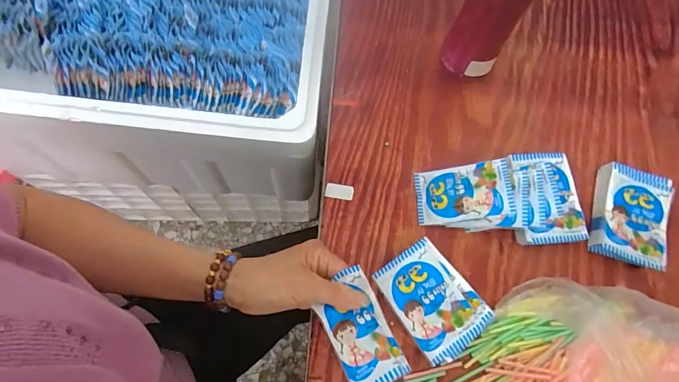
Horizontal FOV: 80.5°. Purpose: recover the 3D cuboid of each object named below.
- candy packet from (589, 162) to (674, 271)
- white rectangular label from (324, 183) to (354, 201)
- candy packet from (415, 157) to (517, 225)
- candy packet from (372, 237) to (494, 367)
[{"bbox_3d":[0.334,0.030,0.465,0.073,0.033,0.109,22,71,5],"label":"candy packet"},{"bbox_3d":[0.000,0.000,0.470,0.033,0.004,0.019,7,70,0],"label":"white rectangular label"},{"bbox_3d":[0.140,0.001,0.454,0.104,0.010,0.064,-10,64,20],"label":"candy packet"},{"bbox_3d":[0.096,0.110,0.409,0.080,0.008,0.108,-32,77,-14],"label":"candy packet"}]

